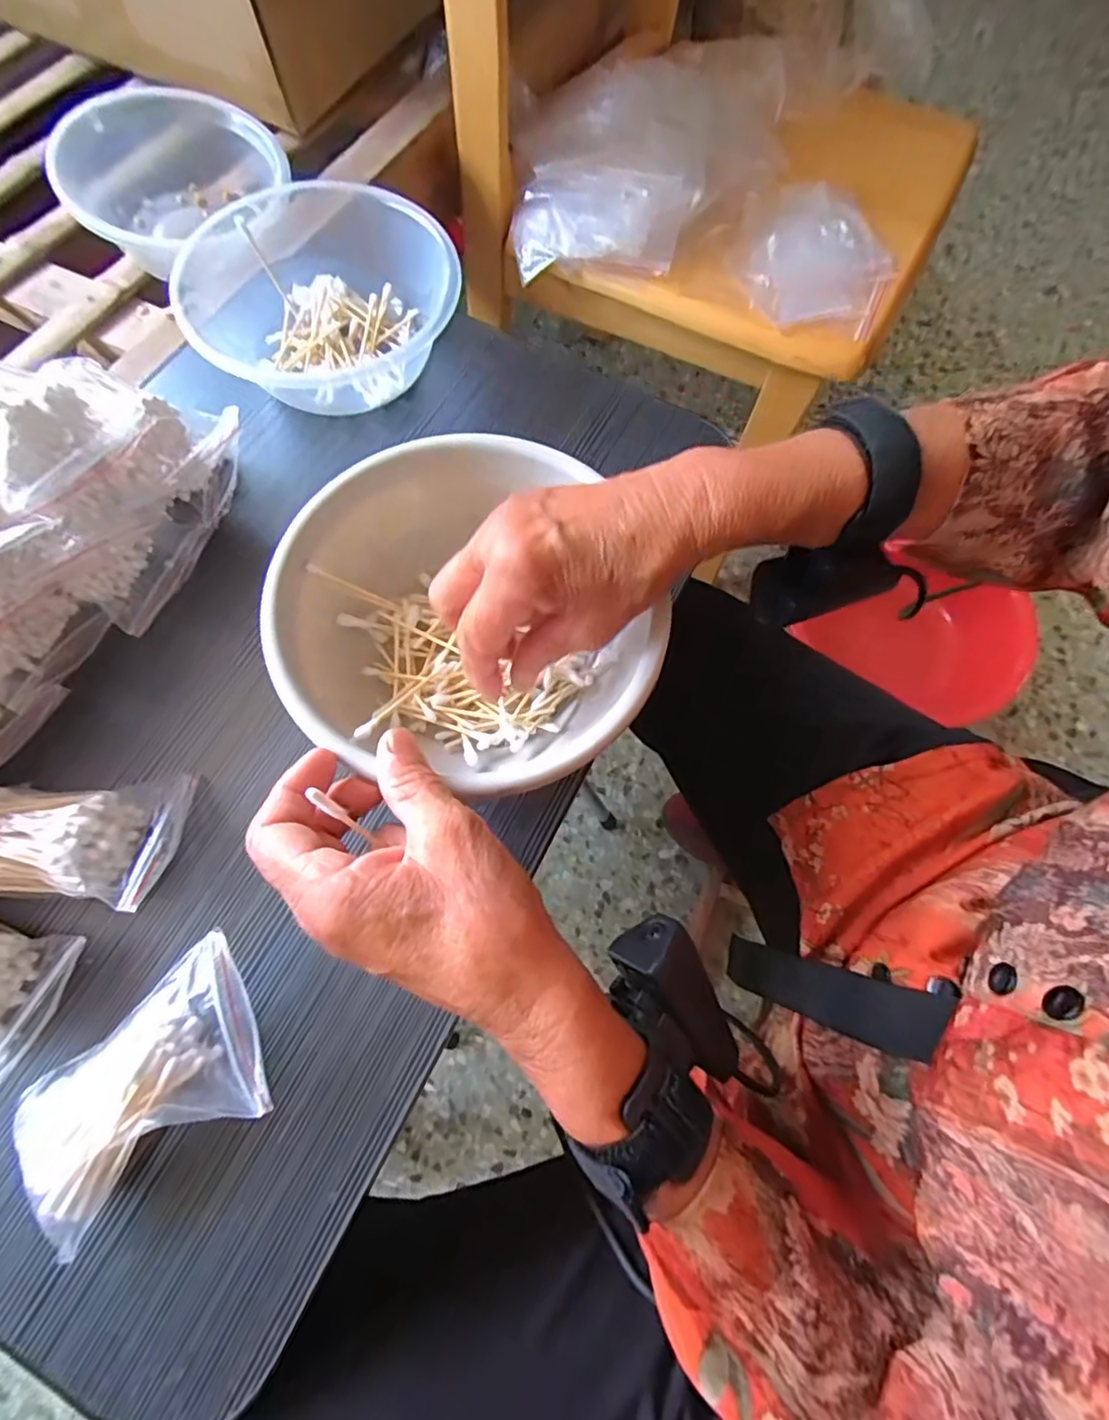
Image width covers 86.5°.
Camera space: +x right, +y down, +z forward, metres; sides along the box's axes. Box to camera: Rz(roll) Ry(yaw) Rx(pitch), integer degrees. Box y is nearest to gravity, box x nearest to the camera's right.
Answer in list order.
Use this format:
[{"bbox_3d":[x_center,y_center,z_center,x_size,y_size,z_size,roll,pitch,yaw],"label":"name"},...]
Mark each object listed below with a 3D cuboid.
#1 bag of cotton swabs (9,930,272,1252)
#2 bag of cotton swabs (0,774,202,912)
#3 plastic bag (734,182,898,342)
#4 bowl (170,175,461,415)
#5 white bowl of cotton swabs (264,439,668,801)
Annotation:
[{"bbox_3d":[-0.174,0.164,0.255,0.111,0.037,0.075,-38,77,-14],"label":"bag of cotton swabs"},{"bbox_3d":[-0.237,0.062,0.286,0.096,0.041,0.061,0,71,-3],"label":"bag of cotton swabs"},{"bbox_3d":[0.254,-0.445,0.571,0.144,0.022,0.208,17,71,3],"label":"plastic bag"},{"bbox_3d":[-0.157,-0.275,0.397,0.159,0.055,0.157,-38,77,-14],"label":"bowl"},{"bbox_3d":[-0.047,-0.050,0.312,0.182,0.062,0.185,0,72,-1],"label":"white bowl of cotton swabs"}]

